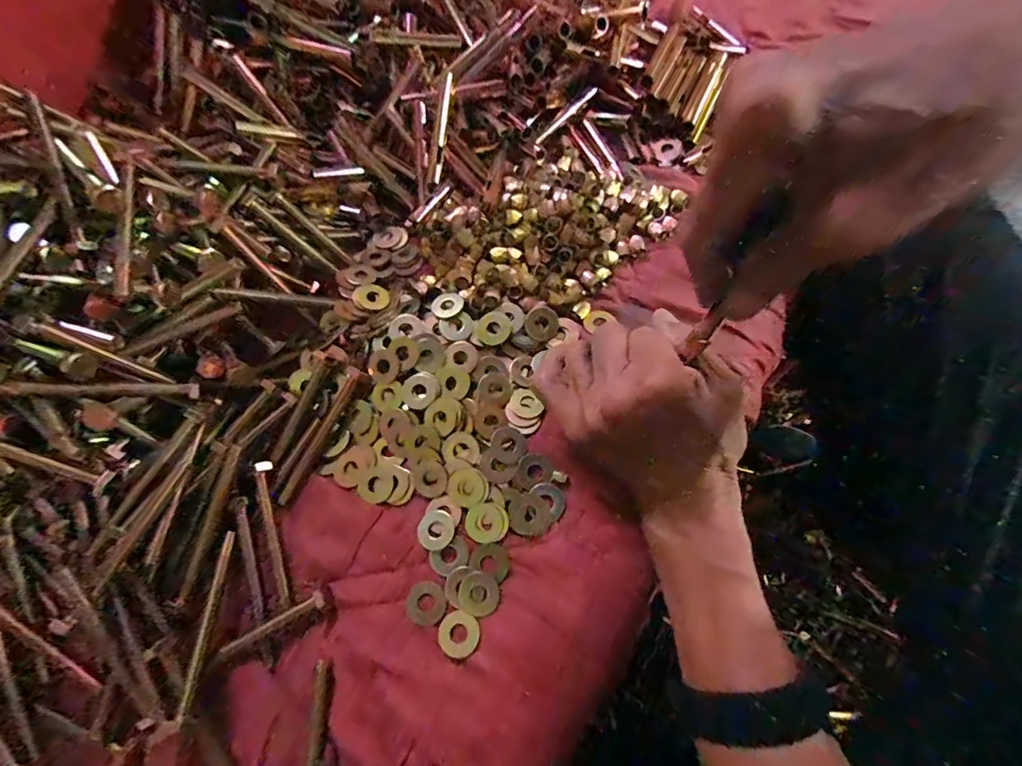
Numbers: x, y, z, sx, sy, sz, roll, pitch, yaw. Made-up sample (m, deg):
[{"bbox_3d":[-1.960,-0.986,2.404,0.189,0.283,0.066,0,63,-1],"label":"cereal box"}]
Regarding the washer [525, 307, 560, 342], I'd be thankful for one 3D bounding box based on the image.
[{"bbox_3d":[0.022,-0.044,0.338,0.024,0.005,0.024,-2,67,5],"label":"washer"}]

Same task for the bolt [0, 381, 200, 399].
[{"bbox_3d":[-0.259,0.004,0.296,0.103,0.012,0.010,2,67,-20],"label":"bolt"}]

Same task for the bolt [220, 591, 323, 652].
[{"bbox_3d":[-0.141,0.142,0.274,0.057,0.010,0.009,-26,67,-5],"label":"bolt"}]

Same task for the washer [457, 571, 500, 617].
[{"bbox_3d":[-0.020,0.127,0.279,0.024,0.004,0.023,-2,67,5],"label":"washer"}]

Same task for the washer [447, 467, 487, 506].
[{"bbox_3d":[-0.029,0.067,0.300,0.024,0.004,0.024,-2,67,5],"label":"washer"}]

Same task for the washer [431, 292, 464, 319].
[{"bbox_3d":[-0.047,-0.058,0.342,0.023,0.004,0.022,-3,65,6],"label":"washer"}]

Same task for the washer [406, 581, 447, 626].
[{"bbox_3d":[-0.051,0.133,0.279,0.023,0.004,0.023,-28,67,-6],"label":"washer"}]

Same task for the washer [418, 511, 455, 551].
[{"bbox_3d":[-0.048,0.094,0.294,0.023,0.004,0.024,-2,67,5],"label":"washer"}]

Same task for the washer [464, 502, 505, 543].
[{"bbox_3d":[-0.017,0.089,0.293,0.023,0.004,0.024,-2,67,5],"label":"washer"}]

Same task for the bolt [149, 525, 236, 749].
[{"bbox_3d":[-0.179,0.141,0.268,0.012,0.008,0.105,-5,54,1],"label":"bolt"}]

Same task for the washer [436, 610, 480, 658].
[{"bbox_3d":[-0.031,0.147,0.270,0.023,0.004,0.023,-2,67,5],"label":"washer"}]

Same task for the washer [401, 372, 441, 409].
[{"bbox_3d":[-0.063,0.004,0.319,0.024,0.004,0.026,-2,67,5],"label":"washer"}]

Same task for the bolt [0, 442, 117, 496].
[{"bbox_3d":[-0.301,0.043,0.283,0.098,0.008,0.014,28,70,-19],"label":"bolt"}]

